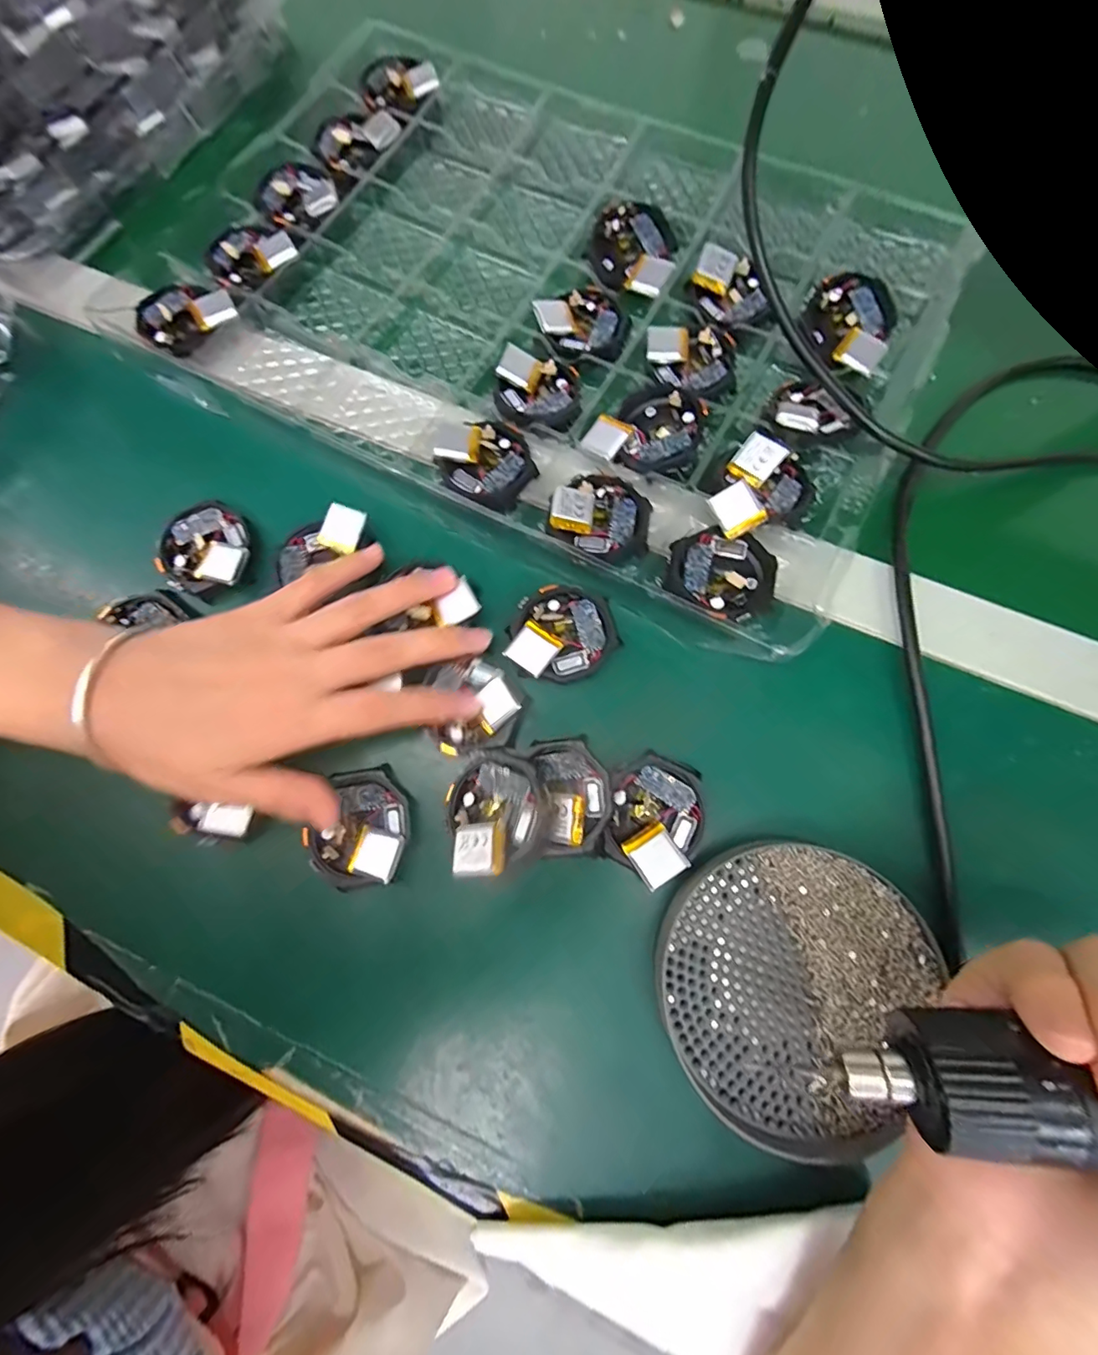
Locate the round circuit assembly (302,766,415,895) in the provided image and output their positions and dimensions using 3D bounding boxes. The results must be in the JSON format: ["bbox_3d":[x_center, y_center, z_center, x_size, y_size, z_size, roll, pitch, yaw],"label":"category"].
[{"bbox_3d":[-0.088,0.070,0.236,0.050,0.010,0.052,0,76,1],"label":"round circuit assembly"}]

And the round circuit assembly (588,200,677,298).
[{"bbox_3d":[0.051,-0.261,0.306,0.051,0.015,0.060,6,77,3],"label":"round circuit assembly"}]

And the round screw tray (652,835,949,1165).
[{"bbox_3d":[0.100,0.130,0.211,0.102,0.013,0.112,0,76,1],"label":"round screw tray"}]

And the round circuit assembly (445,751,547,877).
[{"bbox_3d":[-0.025,0.062,0.233,0.045,0.018,0.049,0,76,1],"label":"round circuit assembly"}]

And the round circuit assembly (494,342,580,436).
[{"bbox_3d":[-0.007,-0.162,0.286,0.045,0.015,0.052,-8,76,-1],"label":"round circuit assembly"}]

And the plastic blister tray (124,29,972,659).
[{"bbox_3d":[0.002,-0.227,0.299,0.435,0.019,0.288,27,78,7],"label":"plastic blister tray"}]

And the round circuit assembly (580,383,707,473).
[{"bbox_3d":[0.054,-0.137,0.275,0.056,0.013,0.050,25,78,7],"label":"round circuit assembly"}]

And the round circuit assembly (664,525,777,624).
[{"bbox_3d":[0.087,-0.052,0.253,0.052,0.017,0.047,15,77,5],"label":"round circuit assembly"}]

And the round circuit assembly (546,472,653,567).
[{"bbox_3d":[0.029,-0.083,0.263,0.052,0.012,0.046,30,79,8],"label":"round circuit assembly"}]

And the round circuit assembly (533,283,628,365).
[{"bbox_3d":[0.021,-0.208,0.302,0.047,0.013,0.050,0,76,1],"label":"round circuit assembly"}]

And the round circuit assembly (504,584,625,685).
[{"bbox_3d":[0.006,-0.022,0.256,0.054,0.012,0.048,-15,77,-2],"label":"round circuit assembly"}]

